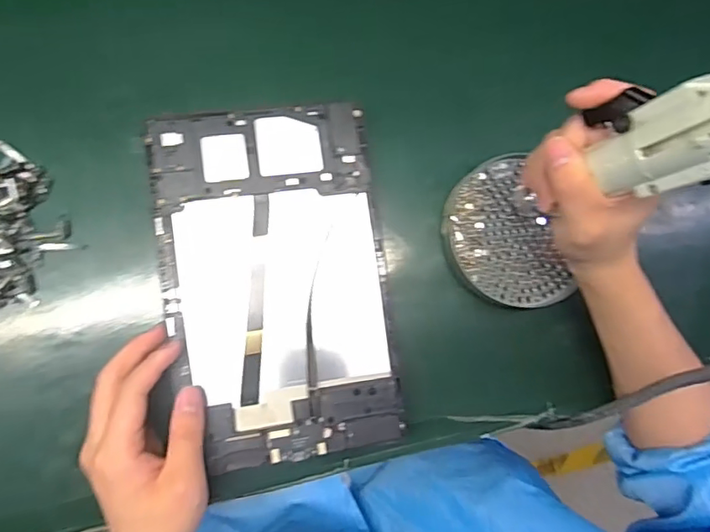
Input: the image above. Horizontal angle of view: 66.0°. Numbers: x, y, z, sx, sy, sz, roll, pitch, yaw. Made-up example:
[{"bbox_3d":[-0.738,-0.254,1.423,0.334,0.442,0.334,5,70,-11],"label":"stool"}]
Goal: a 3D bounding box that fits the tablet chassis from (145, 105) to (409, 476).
[{"bbox_3d":[-0.053,0.010,0.376,0.148,0.009,0.238,-7,87,-9],"label":"tablet chassis"}]

